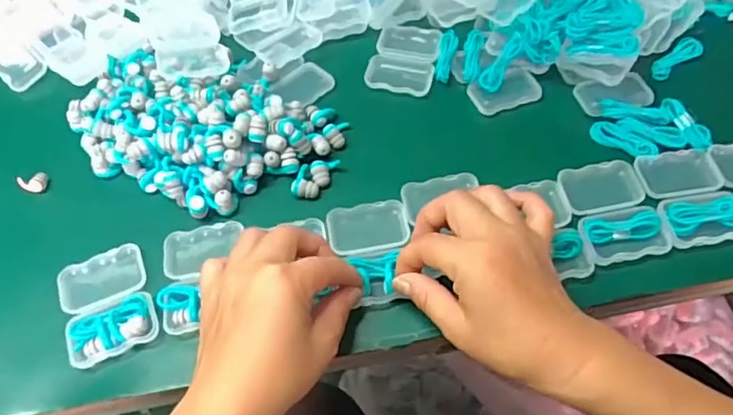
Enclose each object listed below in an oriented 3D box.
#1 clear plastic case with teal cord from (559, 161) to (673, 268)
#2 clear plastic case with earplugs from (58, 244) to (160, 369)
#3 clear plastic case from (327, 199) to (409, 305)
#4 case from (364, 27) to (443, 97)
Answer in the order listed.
[{"bbox_3d":[0.172,0.001,0.400,0.058,0.007,0.076,-9,57,-3],"label":"clear plastic case with teal cord"},{"bbox_3d":[-0.171,0.061,0.375,0.056,0.011,0.074,-23,59,-12],"label":"clear plastic case with earplugs"},{"bbox_3d":[0.004,0.031,0.391,0.054,0.016,0.076,-7,58,-2],"label":"clear plastic case"},{"bbox_3d":[0.034,-0.131,0.500,0.055,0.012,0.083,12,58,11],"label":"case"}]

